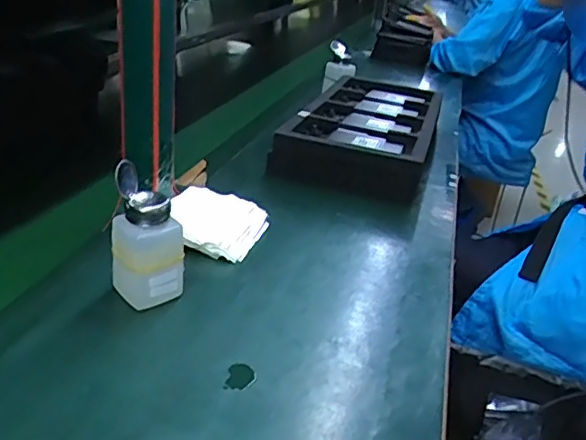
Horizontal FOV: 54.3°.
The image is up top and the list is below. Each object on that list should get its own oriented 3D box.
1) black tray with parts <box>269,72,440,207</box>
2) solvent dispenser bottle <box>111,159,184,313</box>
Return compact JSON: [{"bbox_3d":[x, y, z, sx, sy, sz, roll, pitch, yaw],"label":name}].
[{"bbox_3d":[0.126,-0.168,1.029,0.236,0.079,0.479,12,28,8],"label":"black tray with parts"},{"bbox_3d":[-0.136,0.019,0.528,0.055,0.126,0.053,29,34,35],"label":"solvent dispenser bottle"}]

